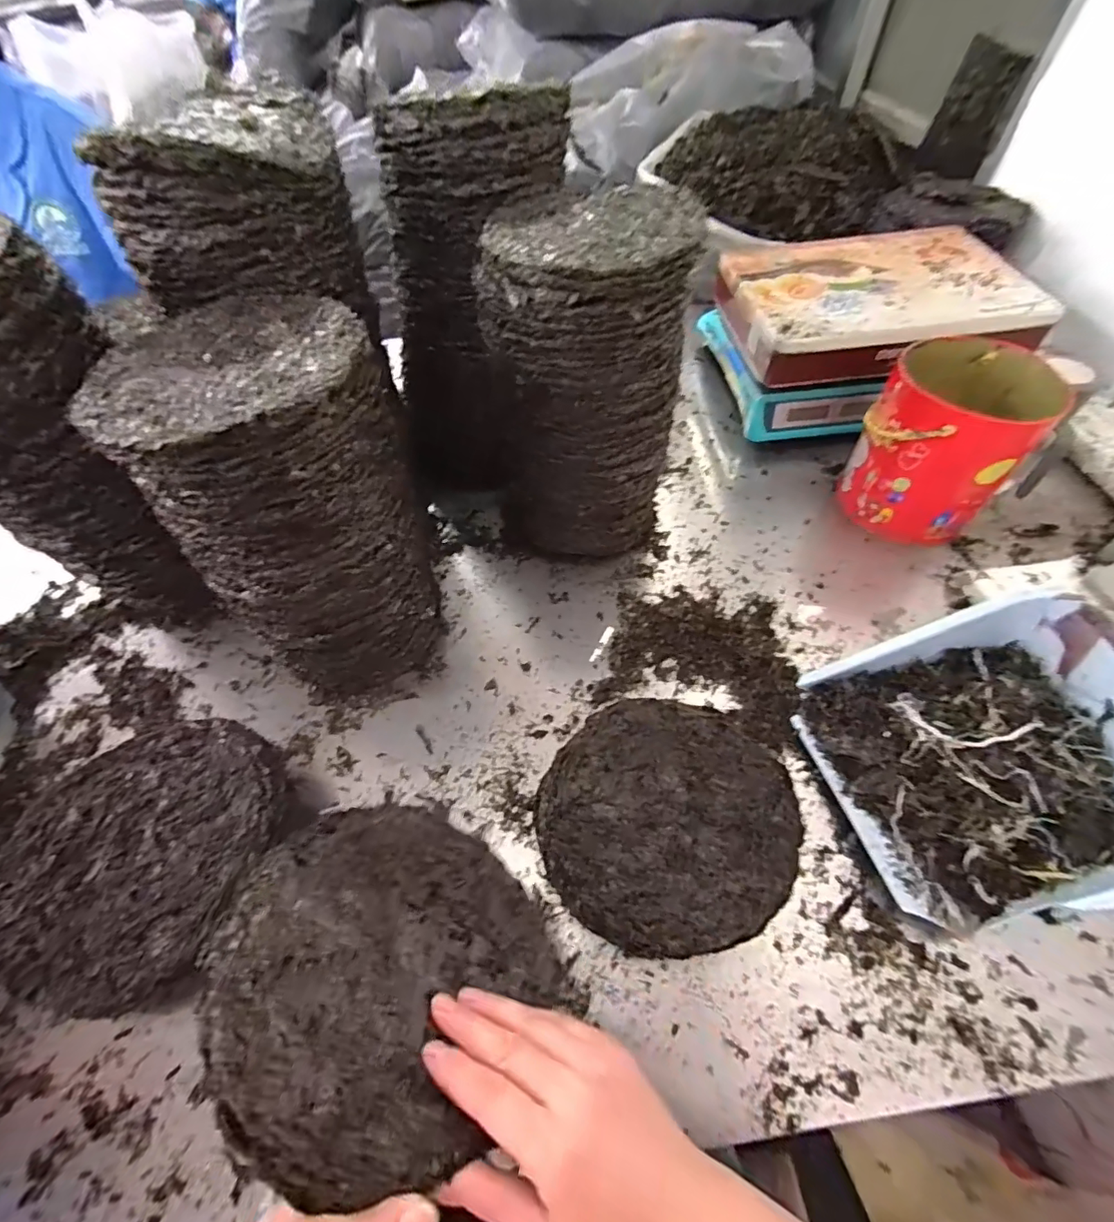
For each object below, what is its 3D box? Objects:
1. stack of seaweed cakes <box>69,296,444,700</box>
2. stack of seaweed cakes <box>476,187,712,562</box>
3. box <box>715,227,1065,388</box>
[{"bbox_3d":[-0.241,-0.087,0.509,0.202,0.326,0.203,-37,61,-20],"label":"stack of seaweed cakes"},{"bbox_3d":[0.034,-0.237,0.594,0.193,0.340,0.201,14,57,12],"label":"stack of seaweed cakes"},{"bbox_3d":[0.445,-0.449,0.753,0.370,0.074,0.284,-4,55,1],"label":"box"}]

